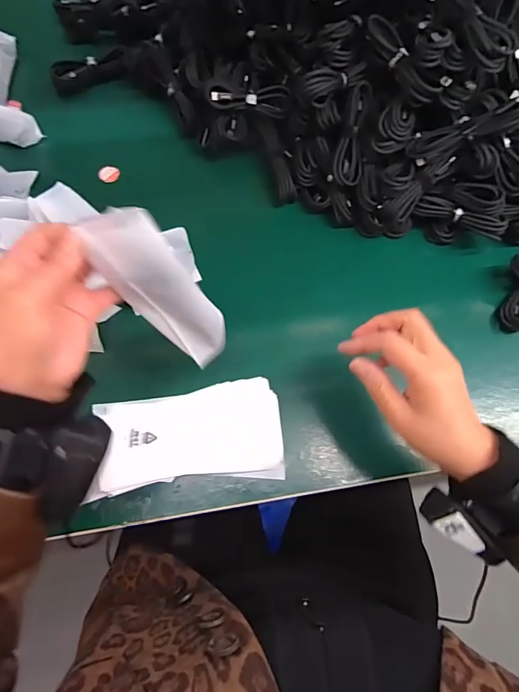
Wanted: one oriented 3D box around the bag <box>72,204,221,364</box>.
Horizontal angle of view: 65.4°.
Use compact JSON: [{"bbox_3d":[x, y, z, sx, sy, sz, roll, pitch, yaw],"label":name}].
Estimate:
[{"bbox_3d":[-0.070,-0.039,0.307,0.033,0.152,0.046,27,71,35],"label":"bag"}]

